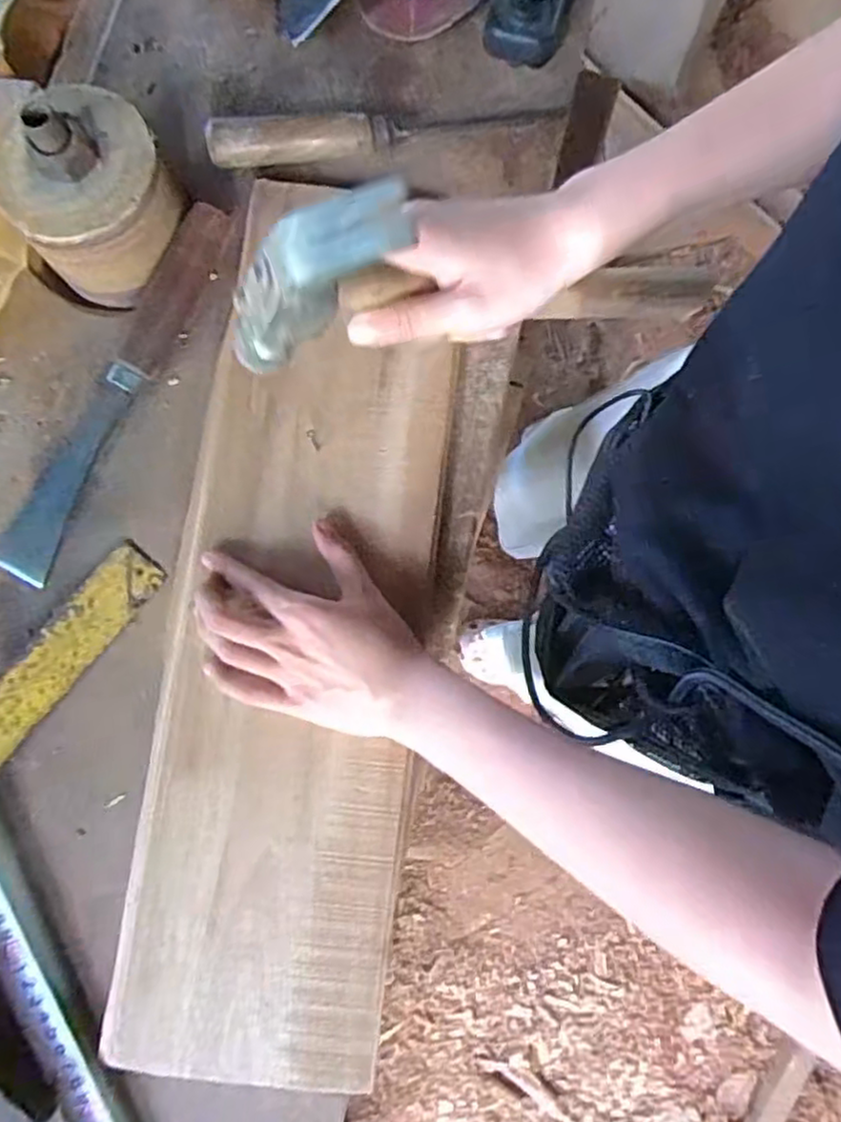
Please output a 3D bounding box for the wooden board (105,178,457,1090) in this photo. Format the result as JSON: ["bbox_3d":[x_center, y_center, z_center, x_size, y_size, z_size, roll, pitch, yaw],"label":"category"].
[{"bbox_3d":[-0.072,0.026,0.428,0.147,0.025,0.518,5,81,2],"label":"wooden board"}]

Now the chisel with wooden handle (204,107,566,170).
[{"bbox_3d":[-0.025,-0.303,0.484,0.239,0.025,0.026,-11,79,-1],"label":"chisel with wooden handle"}]

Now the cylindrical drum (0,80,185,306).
[{"bbox_3d":[-0.206,-0.231,0.437,0.099,0.094,0.100,-30,80,-5],"label":"cylindrical drum"}]

